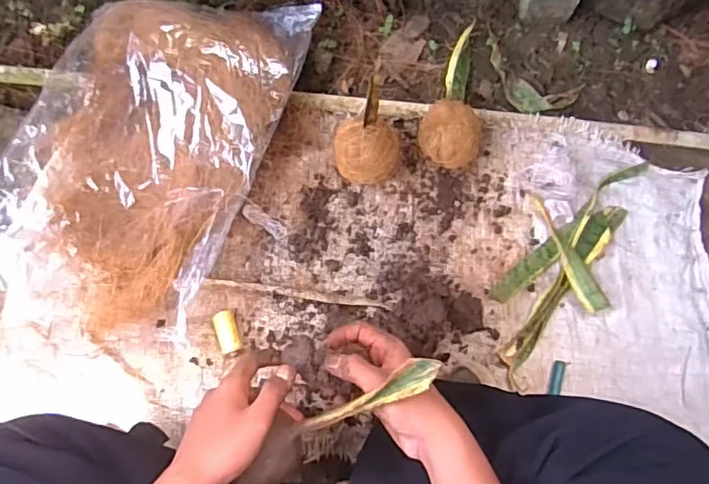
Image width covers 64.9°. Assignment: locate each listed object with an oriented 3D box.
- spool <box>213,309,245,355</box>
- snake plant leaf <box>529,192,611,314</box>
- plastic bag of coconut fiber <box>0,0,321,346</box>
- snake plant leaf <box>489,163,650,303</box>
[{"bbox_3d":[-0.153,0.111,0.678,0.026,0.022,0.057,-17,77,-5],"label":"spool"},{"bbox_3d":[0.267,0.011,0.711,0.028,0.032,0.169,-24,77,-7],"label":"snake plant leaf"},{"bbox_3d":[-0.247,-0.126,0.672,0.266,0.102,0.472,20,76,4],"label":"plastic bag of coconut fiber"},{"bbox_3d":[0.285,-0.019,0.726,0.279,0.017,0.030,-42,80,-10],"label":"snake plant leaf"}]

